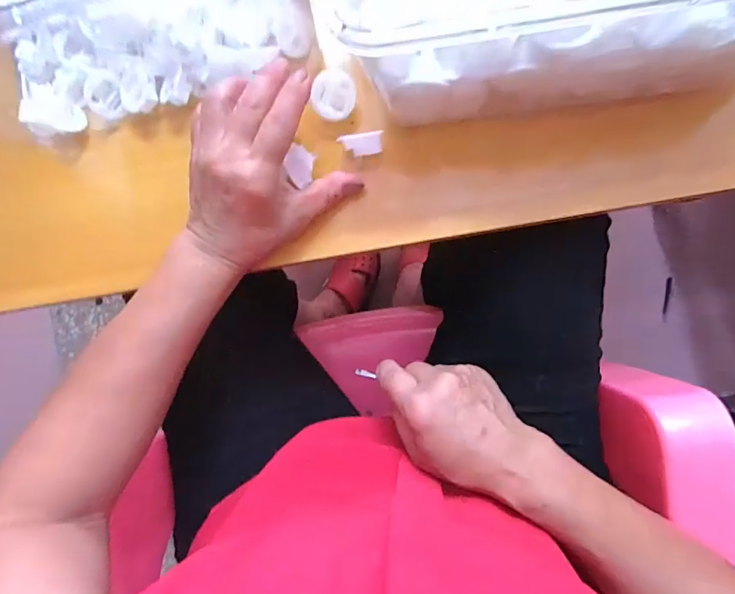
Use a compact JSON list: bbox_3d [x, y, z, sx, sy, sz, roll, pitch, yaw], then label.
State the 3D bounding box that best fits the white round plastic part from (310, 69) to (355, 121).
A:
[{"bbox_3d":[-0.024,-0.148,0.330,0.029,0.011,0.032,6,86,7],"label":"white round plastic part"}]

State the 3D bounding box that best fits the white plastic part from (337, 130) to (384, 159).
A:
[{"bbox_3d":[-0.005,-0.111,0.329,0.031,0.009,0.014,-7,85,6],"label":"white plastic part"}]

